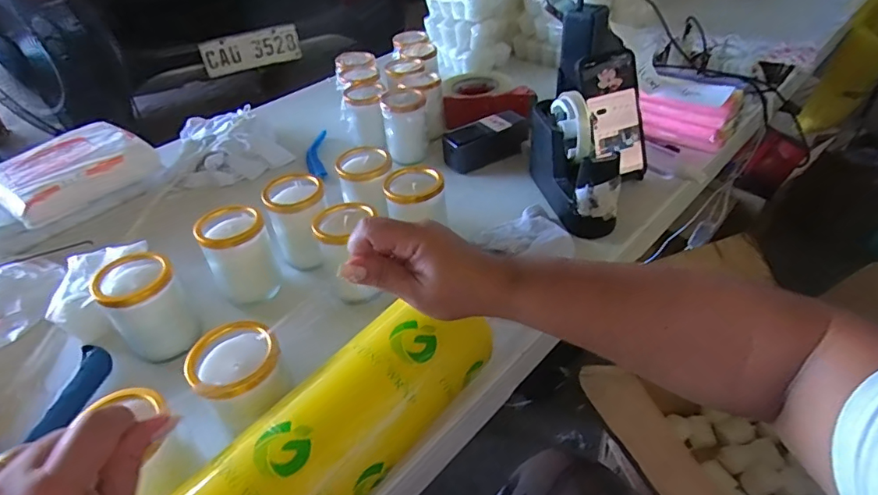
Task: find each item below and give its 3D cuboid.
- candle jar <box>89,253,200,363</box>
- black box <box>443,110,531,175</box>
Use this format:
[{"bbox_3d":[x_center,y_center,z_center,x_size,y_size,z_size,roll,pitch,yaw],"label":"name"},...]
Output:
[{"bbox_3d":[-0.282,0.060,0.488,0.067,0.092,0.063,-3,40,3],"label":"candle jar"},{"bbox_3d":[0.071,-0.160,0.754,0.130,0.051,0.059,-22,43,-18],"label":"black box"}]

